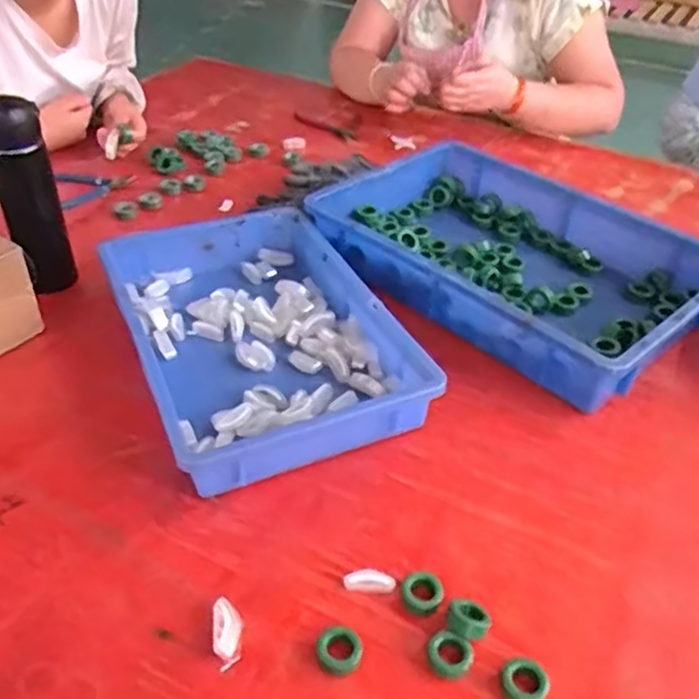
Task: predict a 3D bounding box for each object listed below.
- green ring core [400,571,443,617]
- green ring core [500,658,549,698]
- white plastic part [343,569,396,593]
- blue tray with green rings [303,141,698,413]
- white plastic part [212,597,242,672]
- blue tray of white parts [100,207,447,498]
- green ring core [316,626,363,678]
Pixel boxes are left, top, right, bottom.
[{"bbox_3d":[0.053,0.178,0.513,0.030,0.007,0.029,1,39,-1],"label":"green ring core"},{"bbox_3d":[0.117,0.222,0.468,0.031,0.009,0.029,-24,46,-29],"label":"green ring core"},{"bbox_3d":[0.015,0.173,0.524,0.038,0.004,0.016,2,39,0],"label":"white plastic part"},{"bbox_3d":[0.189,-0.114,0.836,0.307,0.070,0.440,-26,47,-31],"label":"blue tray with green rings"},{"bbox_3d":[-0.086,0.198,0.488,0.020,0.008,0.048,-5,39,-9],"label":"white plastic part"},{"bbox_3d":[-0.097,-0.026,0.722,0.234,0.060,0.365,-14,41,-19],"label":"blue tray of white parts"},{"bbox_3d":[-0.007,0.208,0.481,0.031,0.009,0.032,1,39,-1],"label":"green ring core"}]

